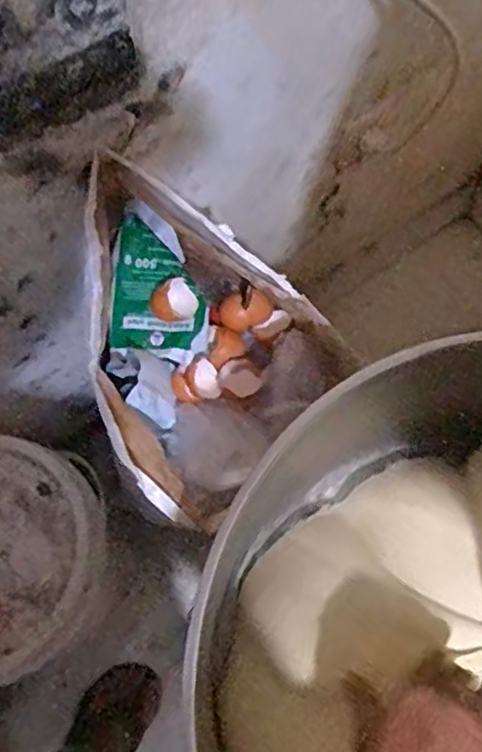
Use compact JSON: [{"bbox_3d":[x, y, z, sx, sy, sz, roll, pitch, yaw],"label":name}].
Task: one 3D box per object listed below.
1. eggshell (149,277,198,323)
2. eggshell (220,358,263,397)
[{"bbox_3d":[-0.065,-0.073,0.641,0.043,0.021,0.035,-23,71,-9],"label":"eggshell"},{"bbox_3d":[-0.002,0.003,0.660,0.037,0.016,0.039,0,69,0],"label":"eggshell"}]

